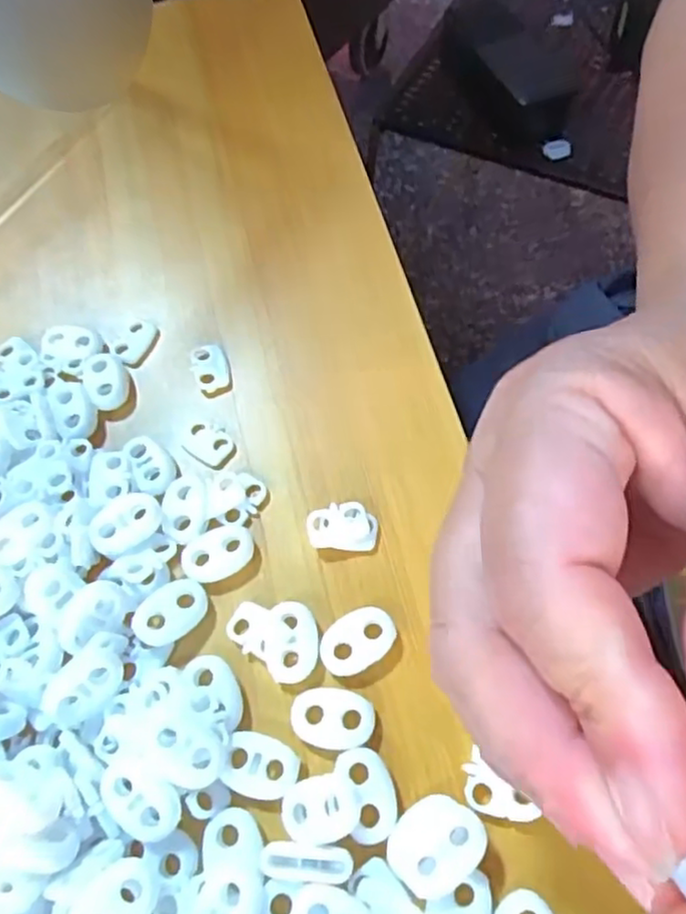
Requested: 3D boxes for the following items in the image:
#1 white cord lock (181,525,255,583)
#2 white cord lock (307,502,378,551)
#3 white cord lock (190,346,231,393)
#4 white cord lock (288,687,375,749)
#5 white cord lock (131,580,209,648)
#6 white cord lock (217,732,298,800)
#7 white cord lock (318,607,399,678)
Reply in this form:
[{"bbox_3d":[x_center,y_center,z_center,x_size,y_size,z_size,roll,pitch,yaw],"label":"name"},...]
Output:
[{"bbox_3d":[-0.038,0.029,0.206,0.022,0.004,0.015,-24,64,-6],"label":"white cord lock"},{"bbox_3d":[0.000,0.022,0.209,0.021,0.005,0.014,0,64,6],"label":"white cord lock"},{"bbox_3d":[-0.047,-0.032,0.239,0.013,0.004,0.018,-21,64,-5],"label":"white cord lock"},{"bbox_3d":[-0.003,0.071,0.183,0.022,0.004,0.015,4,63,6],"label":"white cord lock"},{"bbox_3d":[-0.051,0.045,0.197,0.022,0.004,0.015,-40,67,-13],"label":"white cord lock"},{"bbox_3d":[-0.022,0.081,0.177,0.019,0.004,0.015,12,64,9],"label":"white cord lock"},{"bbox_3d":[0.004,0.053,0.193,0.022,0.004,0.016,-26,64,-7],"label":"white cord lock"}]

